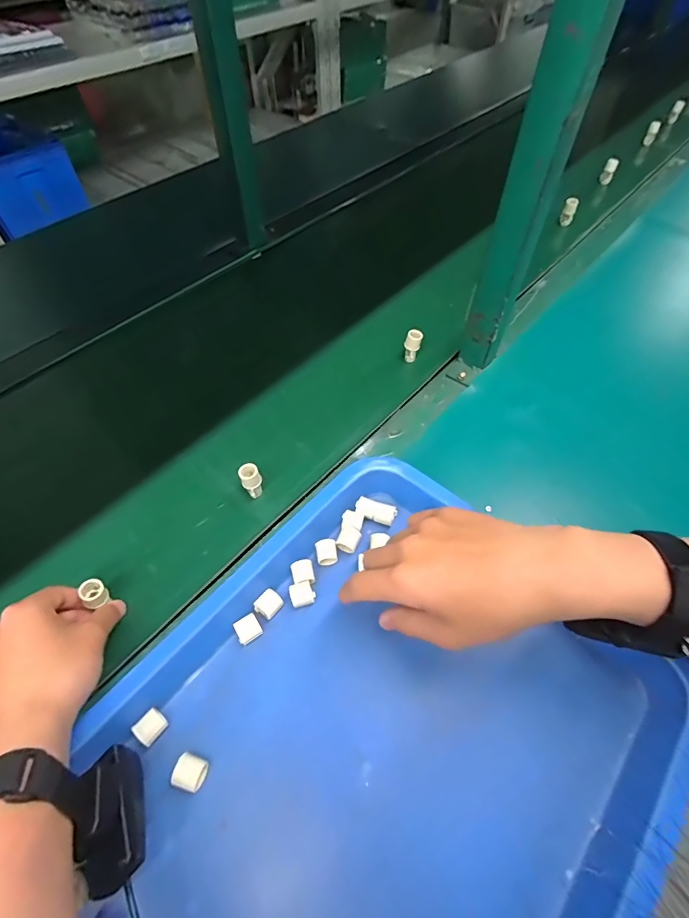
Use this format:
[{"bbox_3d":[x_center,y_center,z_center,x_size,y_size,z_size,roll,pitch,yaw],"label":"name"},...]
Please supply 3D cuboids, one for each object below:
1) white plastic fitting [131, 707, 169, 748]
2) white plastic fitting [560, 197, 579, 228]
[{"bbox_3d":[-0.146,0.201,0.326,0.019,0.013,0.022,32,62,21],"label":"white plastic fitting"},{"bbox_3d":[0.404,-0.445,0.786,0.023,0.049,0.014,24,59,16],"label":"white plastic fitting"}]

